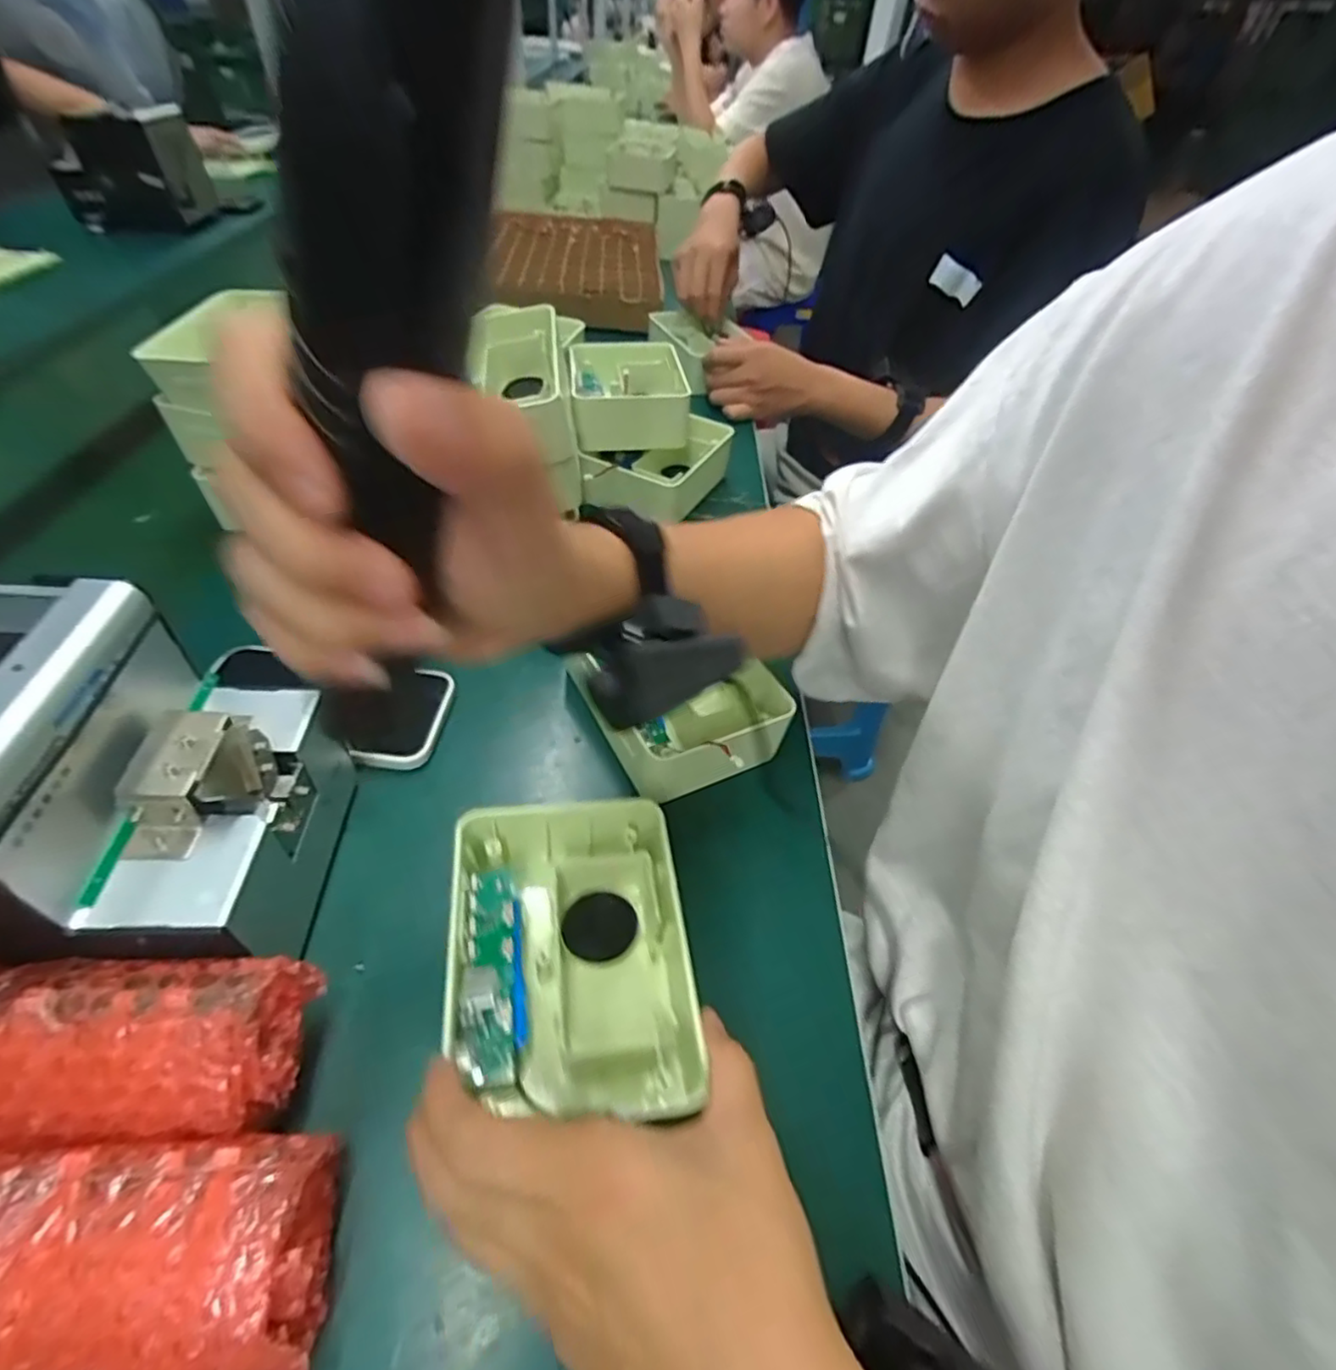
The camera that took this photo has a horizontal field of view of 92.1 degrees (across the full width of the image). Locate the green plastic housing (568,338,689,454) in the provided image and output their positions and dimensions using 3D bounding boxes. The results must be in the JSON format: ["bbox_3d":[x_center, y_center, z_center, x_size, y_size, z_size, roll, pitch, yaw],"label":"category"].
[{"bbox_3d":[-0.038,-0.273,0.620,0.100,0.058,0.136,-2,47,-7],"label":"green plastic housing"}]

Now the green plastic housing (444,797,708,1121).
[{"bbox_3d":[-0.046,0.127,0.312,0.109,0.053,0.144,-3,47,-8],"label":"green plastic housing"}]

